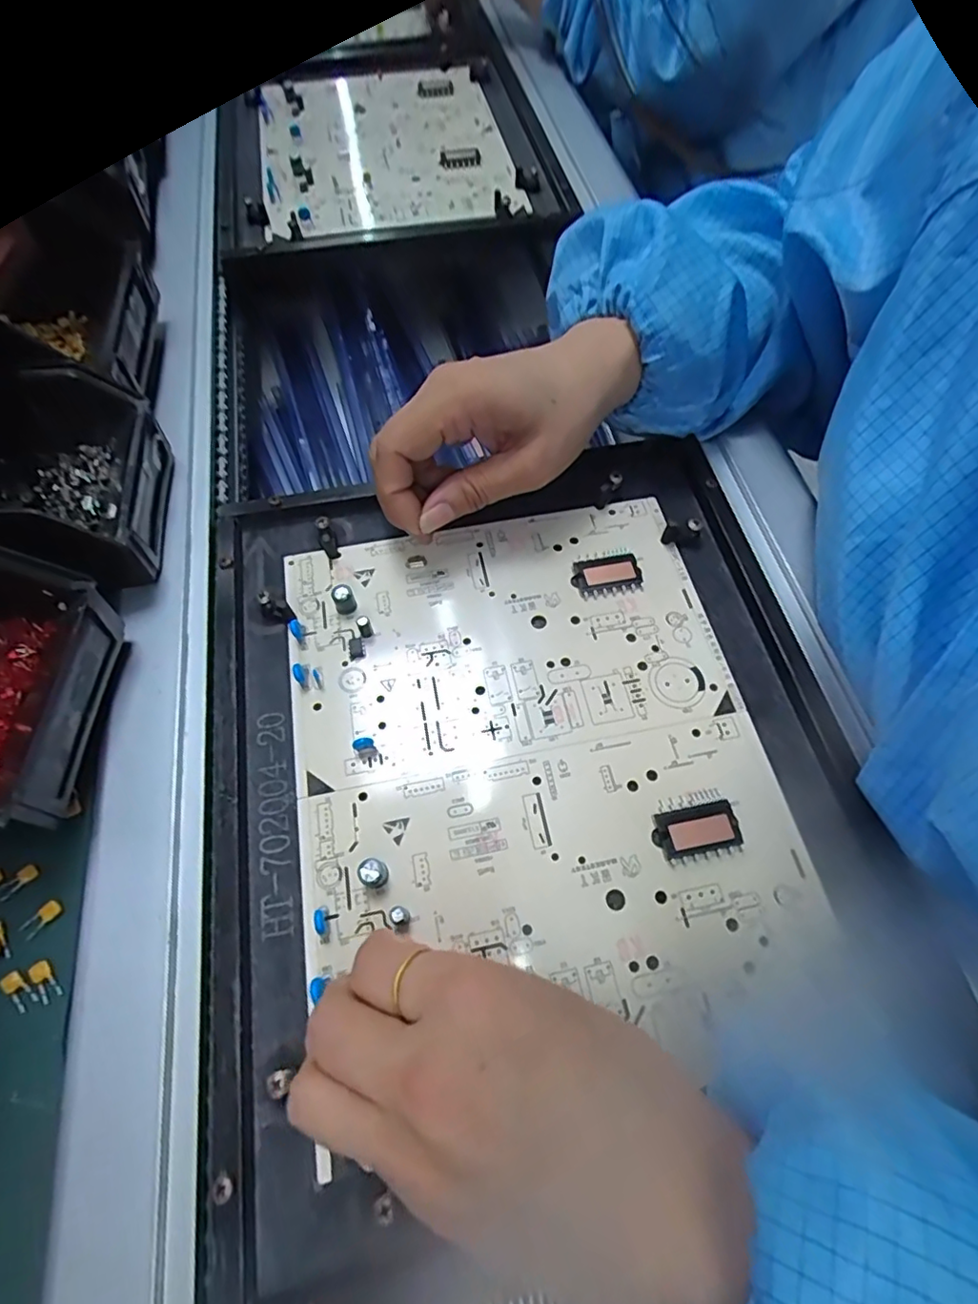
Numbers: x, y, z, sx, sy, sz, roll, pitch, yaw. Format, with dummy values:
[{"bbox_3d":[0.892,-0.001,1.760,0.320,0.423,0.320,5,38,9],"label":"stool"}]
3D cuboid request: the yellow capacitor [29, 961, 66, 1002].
[{"bbox_3d":[-0.168,0.124,0.221,0.007,0.004,0.015,-36,69,-18],"label":"yellow capacitor"}]

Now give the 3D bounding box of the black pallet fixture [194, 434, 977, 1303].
[{"bbox_3d":[0.015,0.040,0.265,0.284,0.016,0.313,-13,63,-8],"label":"black pallet fixture"}]

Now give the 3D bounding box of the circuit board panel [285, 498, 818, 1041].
[{"bbox_3d":[0.015,0.035,0.269,0.203,0.009,0.237,-9,63,-6],"label":"circuit board panel"}]

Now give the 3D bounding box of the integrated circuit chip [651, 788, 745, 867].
[{"bbox_3d":[0.087,0.074,0.248,0.035,0.006,0.026,-11,63,-7],"label":"integrated circuit chip"}]

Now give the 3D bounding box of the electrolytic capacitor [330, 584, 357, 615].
[{"bbox_3d":[-0.073,-0.026,0.295,0.010,0.014,0.010,0,62,-1],"label":"electrolytic capacitor"}]

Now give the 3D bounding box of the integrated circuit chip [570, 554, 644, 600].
[{"bbox_3d":[0.062,-0.039,0.306,0.035,0.006,0.023,-7,63,-5],"label":"integrated circuit chip"}]

